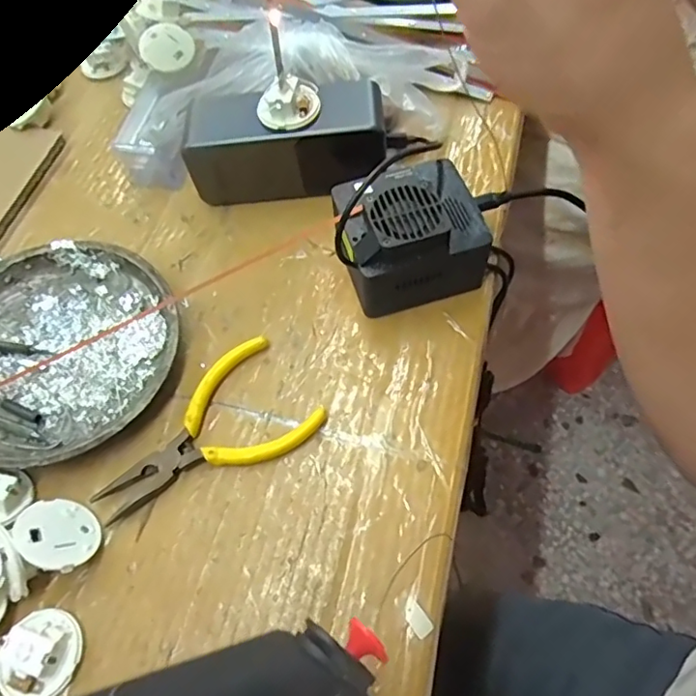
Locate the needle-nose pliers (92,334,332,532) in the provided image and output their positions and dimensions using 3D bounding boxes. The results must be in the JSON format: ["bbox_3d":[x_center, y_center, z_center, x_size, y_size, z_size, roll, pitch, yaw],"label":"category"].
[{"bbox_3d":[-0.078,0.050,0.301,0.120,0.008,0.069,-37,65,-16],"label":"needle-nose pliers"}]

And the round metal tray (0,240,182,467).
[{"bbox_3d":[-0.172,-0.001,0.324,0.140,0.020,0.137,-2,61,3],"label":"round metal tray"}]

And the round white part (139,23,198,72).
[{"bbox_3d":[-0.132,-0.221,0.405,0.038,0.006,0.038,1,82,-8],"label":"round white part"}]

